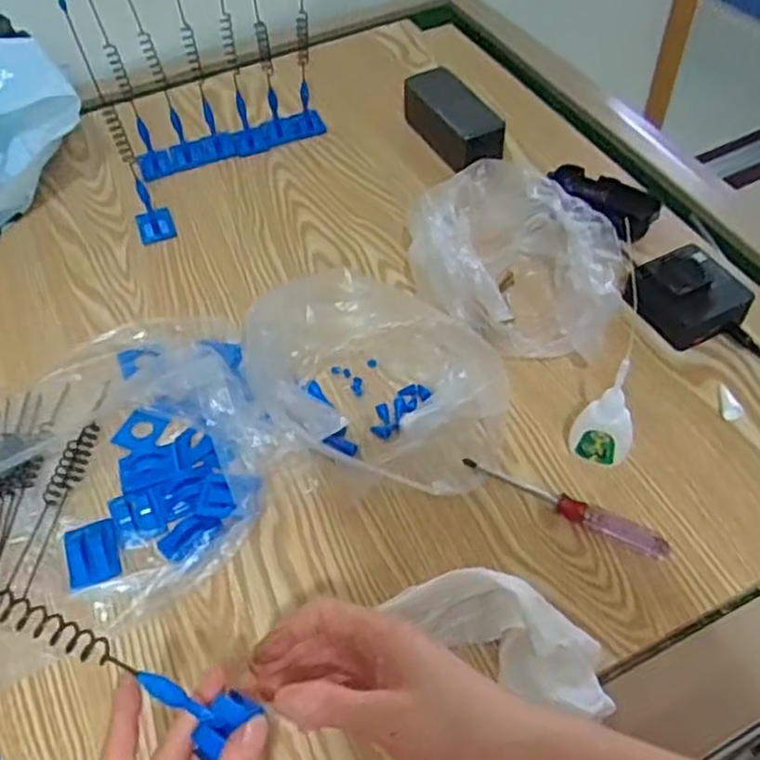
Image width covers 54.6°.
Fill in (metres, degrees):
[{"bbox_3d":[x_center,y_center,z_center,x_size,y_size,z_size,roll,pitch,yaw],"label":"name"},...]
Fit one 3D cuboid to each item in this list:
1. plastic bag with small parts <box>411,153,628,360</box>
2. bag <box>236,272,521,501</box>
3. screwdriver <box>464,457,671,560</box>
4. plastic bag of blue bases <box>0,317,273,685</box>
[{"bbox_3d":[0.112,-0.101,0.619,0.177,0.074,0.162,14,54,14],"label":"plastic bag with small parts"},{"bbox_3d":[-0.008,-0.009,0.554,0.171,0.088,0.207,-28,55,-16],"label":"bag"},{"bbox_3d":[0.130,0.088,0.522,0.149,0.011,0.018,22,57,20],"label":"screwdriver"},{"bbox_3d":[-0.221,0.053,0.530,0.269,0.071,0.254,-24,54,-14],"label":"plastic bag of blue bases"}]

